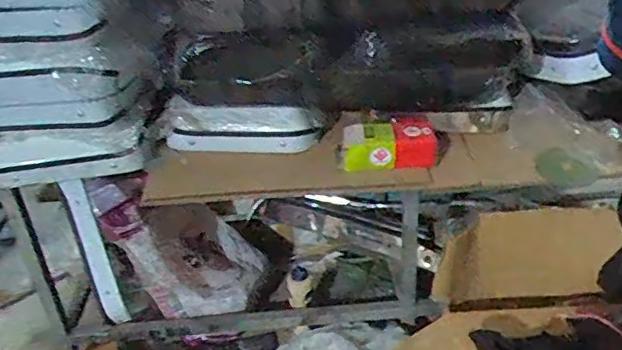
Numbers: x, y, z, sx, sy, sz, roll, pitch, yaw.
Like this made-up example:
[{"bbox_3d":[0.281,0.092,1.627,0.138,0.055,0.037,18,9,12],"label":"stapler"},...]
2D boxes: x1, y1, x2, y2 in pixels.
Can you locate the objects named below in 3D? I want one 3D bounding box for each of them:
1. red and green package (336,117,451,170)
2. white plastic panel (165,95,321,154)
[{"bbox_3d":[0.140,-0.064,1.045,0.184,0.062,0.105,-7,30,-5],"label":"red and green package"},{"bbox_3d":[-0.125,-0.086,1.081,0.279,0.080,0.049,0,30,8],"label":"white plastic panel"}]

